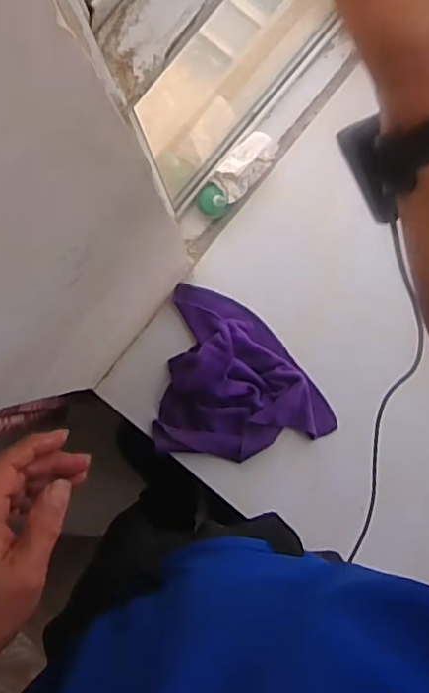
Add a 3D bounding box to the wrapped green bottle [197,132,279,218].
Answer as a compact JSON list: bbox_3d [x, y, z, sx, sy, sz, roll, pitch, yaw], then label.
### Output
[{"bbox_3d":[0.033,-0.244,0.820,0.050,0.055,0.141,42,91,1],"label":"wrapped green bottle"}]

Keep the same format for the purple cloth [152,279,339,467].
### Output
[{"bbox_3d":[0.051,0.049,0.802,0.247,0.044,0.234,9,90,1],"label":"purple cloth"}]

